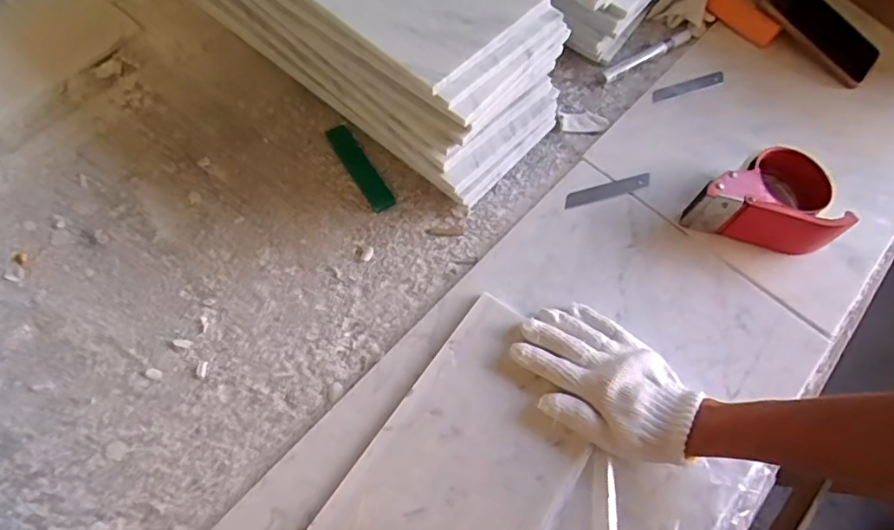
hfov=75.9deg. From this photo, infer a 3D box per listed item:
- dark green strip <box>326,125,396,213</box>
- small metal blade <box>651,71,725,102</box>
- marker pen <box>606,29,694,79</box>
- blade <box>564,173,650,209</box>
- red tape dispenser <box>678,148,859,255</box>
[{"bbox_3d":[-0.092,-0.103,0.608,0.026,0.009,0.111,-30,69,-15],"label":"dark green strip"},{"bbox_3d":[0.275,-0.203,0.652,0.089,0.005,0.018,-18,66,-10],"label":"small metal blade"},{"bbox_3d":[0.251,-0.262,0.707,0.139,0.009,0.016,-31,69,-16],"label":"marker pen"},{"bbox_3d":[0.172,-0.079,0.613,0.098,0.004,0.018,-16,69,-8],"label":"blade"},{"bbox_3d":[0.320,-0.071,0.576,0.143,0.060,0.091,14,65,5],"label":"red tape dispenser"}]

